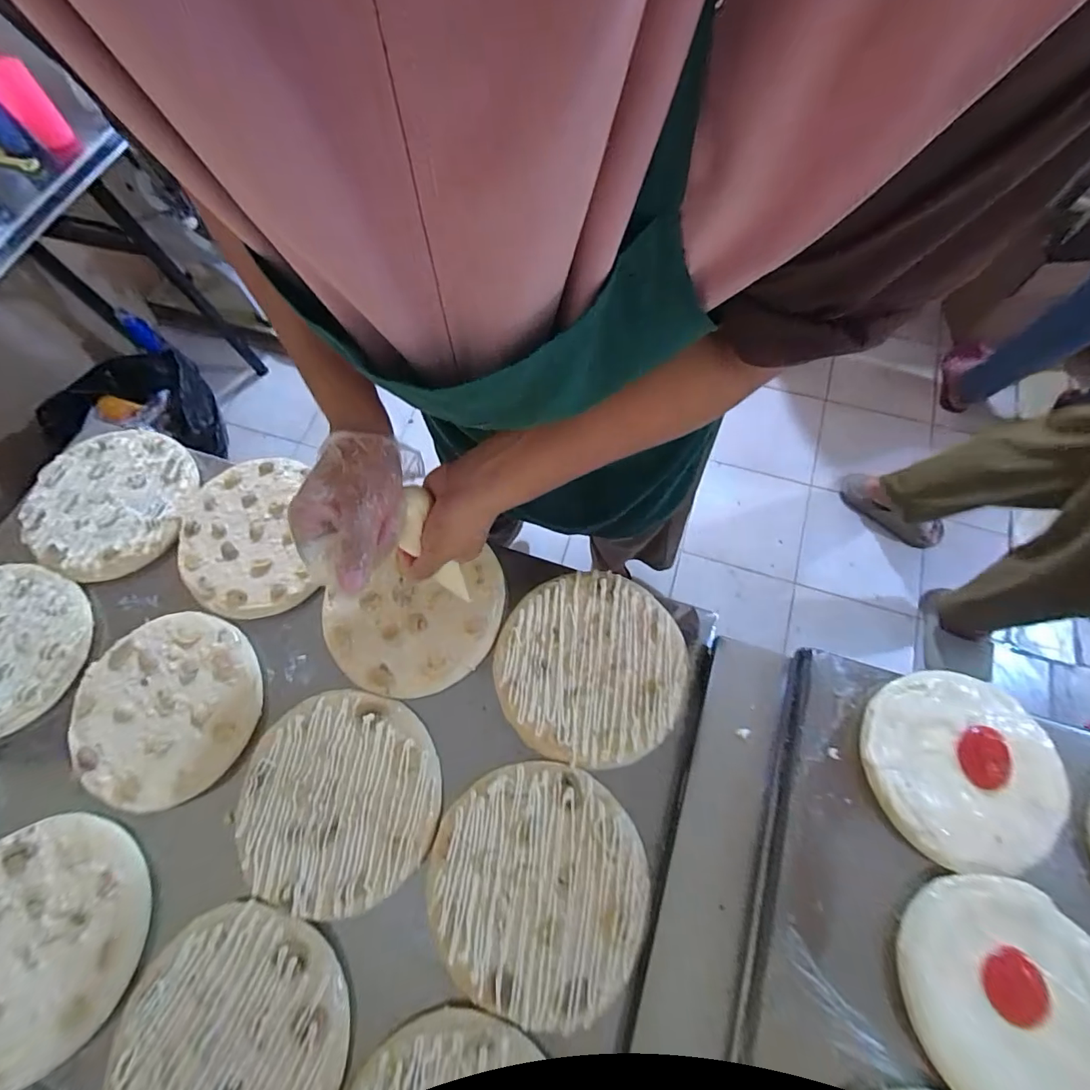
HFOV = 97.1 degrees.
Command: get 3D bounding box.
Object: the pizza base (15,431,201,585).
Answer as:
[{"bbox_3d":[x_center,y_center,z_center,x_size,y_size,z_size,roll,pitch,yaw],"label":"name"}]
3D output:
[{"bbox_3d":[-0.555,-0.055,0.615,0.194,0.021,0.198,-1,69,2],"label":"pizza base"}]

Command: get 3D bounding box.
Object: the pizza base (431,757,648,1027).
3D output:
[{"bbox_3d":[-0.008,0.312,0.442,0.195,0.017,0.194,-8,69,-1],"label":"pizza base"}]

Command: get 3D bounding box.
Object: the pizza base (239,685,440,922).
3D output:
[{"bbox_3d":[-0.208,0.253,0.484,0.200,0.013,0.189,6,69,4],"label":"pizza base"}]

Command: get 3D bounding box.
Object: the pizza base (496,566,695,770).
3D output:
[{"bbox_3d":[0.047,0.125,0.512,0.197,0.011,0.192,-1,69,2],"label":"pizza base"}]

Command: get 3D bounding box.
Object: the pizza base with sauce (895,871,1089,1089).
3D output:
[{"bbox_3d":[0.346,0.337,0.359,0.142,0.015,0.154,-2,69,1],"label":"pizza base with sauce"}]

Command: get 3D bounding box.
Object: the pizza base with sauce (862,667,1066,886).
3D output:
[{"bbox_3d":[0.351,0.187,0.404,0.150,0.017,0.149,4,69,3],"label":"pizza base with sauce"}]

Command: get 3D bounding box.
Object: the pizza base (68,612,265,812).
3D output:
[{"bbox_3d":[-0.413,0.176,0.528,0.185,0.015,0.199,-1,69,2],"label":"pizza base"}]

